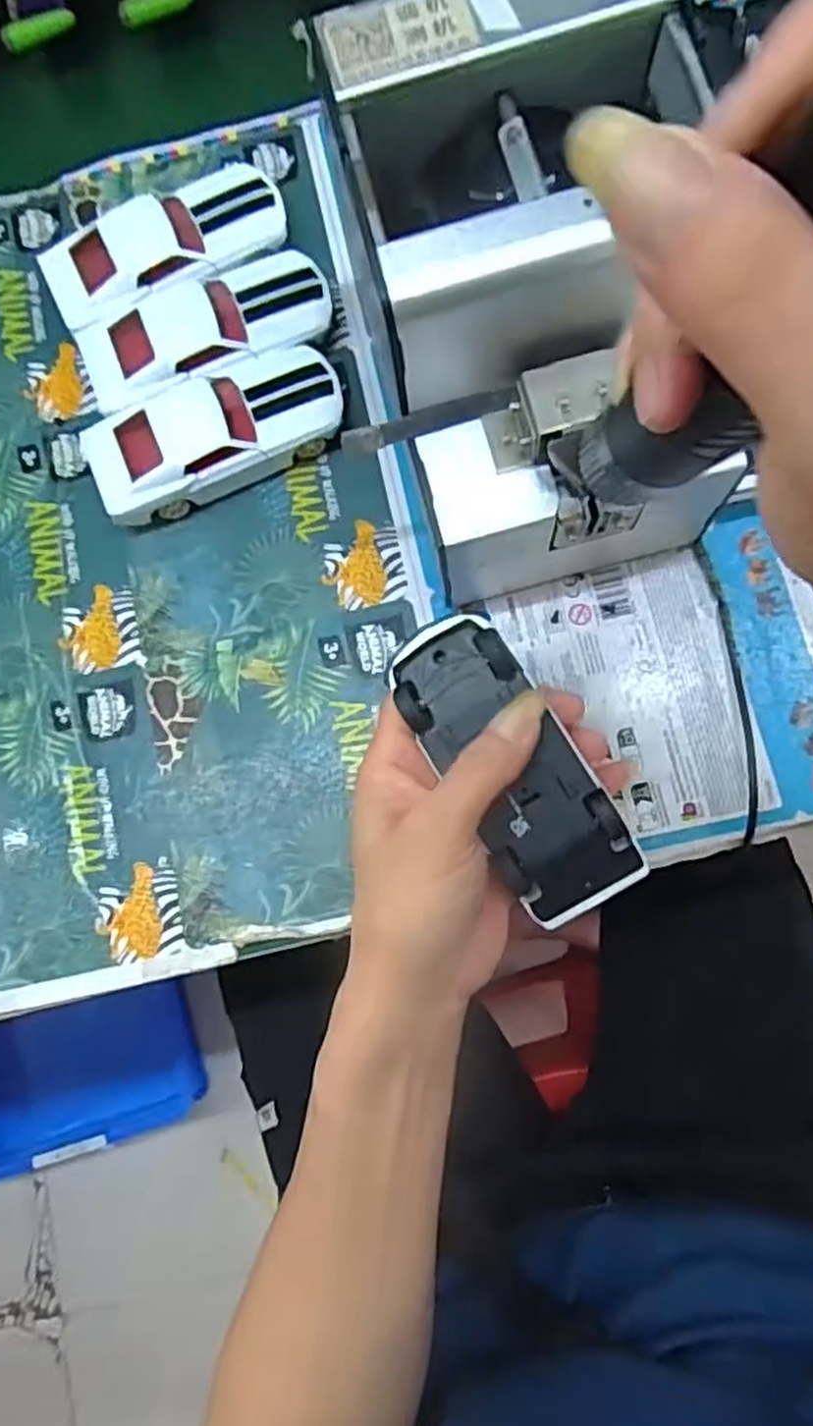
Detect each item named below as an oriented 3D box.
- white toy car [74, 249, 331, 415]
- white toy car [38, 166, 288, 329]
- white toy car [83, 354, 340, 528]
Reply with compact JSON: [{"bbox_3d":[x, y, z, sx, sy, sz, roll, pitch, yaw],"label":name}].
[{"bbox_3d":[-0.102,-0.195,0.382,0.126,0.030,0.055,-23,78,1],"label":"white toy car"},{"bbox_3d":[-0.125,-0.243,0.390,0.124,0.034,0.056,-29,78,0],"label":"white toy car"},{"bbox_3d":[-0.094,-0.141,0.373,0.128,0.034,0.050,-23,78,1],"label":"white toy car"}]

